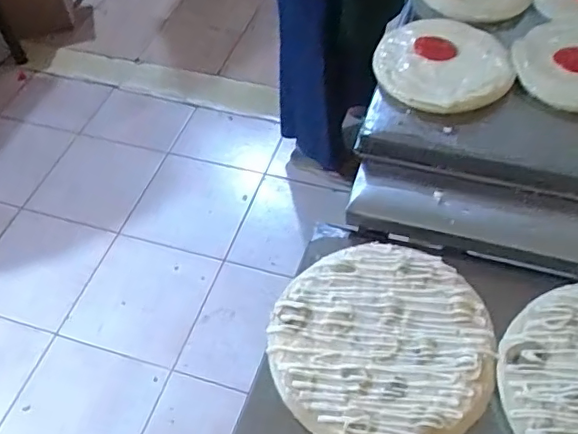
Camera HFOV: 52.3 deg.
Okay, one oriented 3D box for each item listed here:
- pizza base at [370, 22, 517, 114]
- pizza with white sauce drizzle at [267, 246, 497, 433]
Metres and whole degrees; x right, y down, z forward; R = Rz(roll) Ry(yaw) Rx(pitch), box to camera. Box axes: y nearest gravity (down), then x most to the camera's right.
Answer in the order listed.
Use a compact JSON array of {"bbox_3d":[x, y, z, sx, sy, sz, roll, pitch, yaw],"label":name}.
[{"bbox_3d":[0.177,-0.179,0.682,0.149,0.021,0.144,0,53,0],"label":"pizza base"},{"bbox_3d":[0.085,0.111,0.532,0.191,0.009,0.195,0,53,0],"label":"pizza with white sauce drizzle"}]

